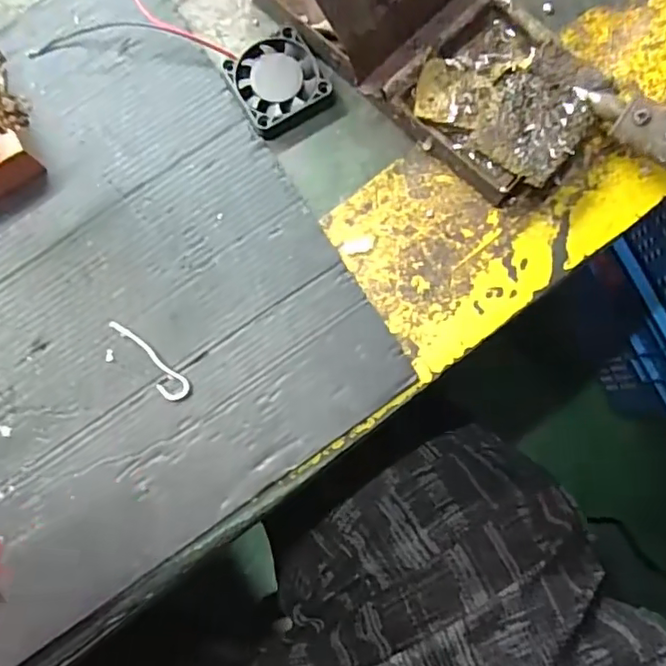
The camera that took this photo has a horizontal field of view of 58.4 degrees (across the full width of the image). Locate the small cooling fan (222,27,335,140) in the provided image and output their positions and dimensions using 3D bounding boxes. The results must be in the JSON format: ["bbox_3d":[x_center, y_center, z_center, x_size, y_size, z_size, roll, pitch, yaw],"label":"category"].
[{"bbox_3d":[-0.026,-0.119,0.284,0.041,0.011,0.042,-32,81,-3],"label":"small cooling fan"}]

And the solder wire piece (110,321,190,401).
[{"bbox_3d":[-0.084,0.013,0.266,0.047,0.004,0.012,40,85,8],"label":"solder wire piece"}]

